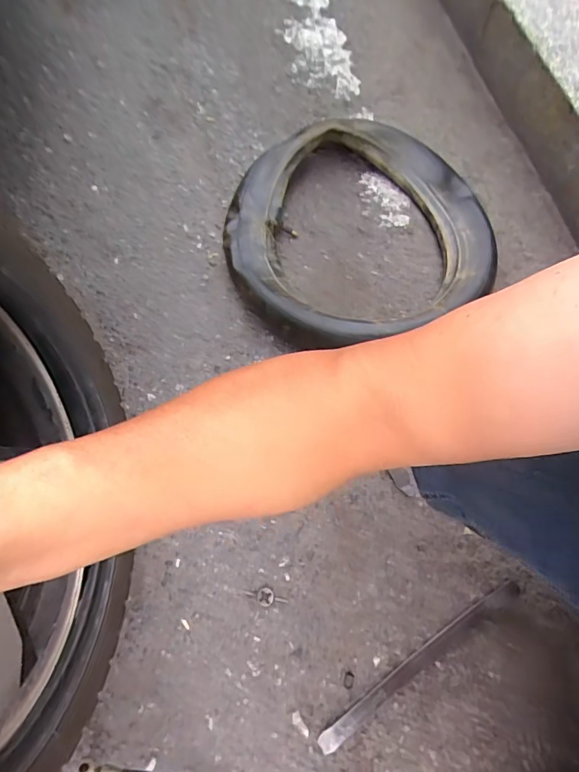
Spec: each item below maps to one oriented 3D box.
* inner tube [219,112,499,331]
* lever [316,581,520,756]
[{"bbox_3d":[0.106,-0.241,0.682,0.393,0.067,0.390,9,71,3],"label":"inner tube"},{"bbox_3d":[0.153,0.313,0.515,0.281,0.016,0.024,-33,74,-11],"label":"lever"}]

